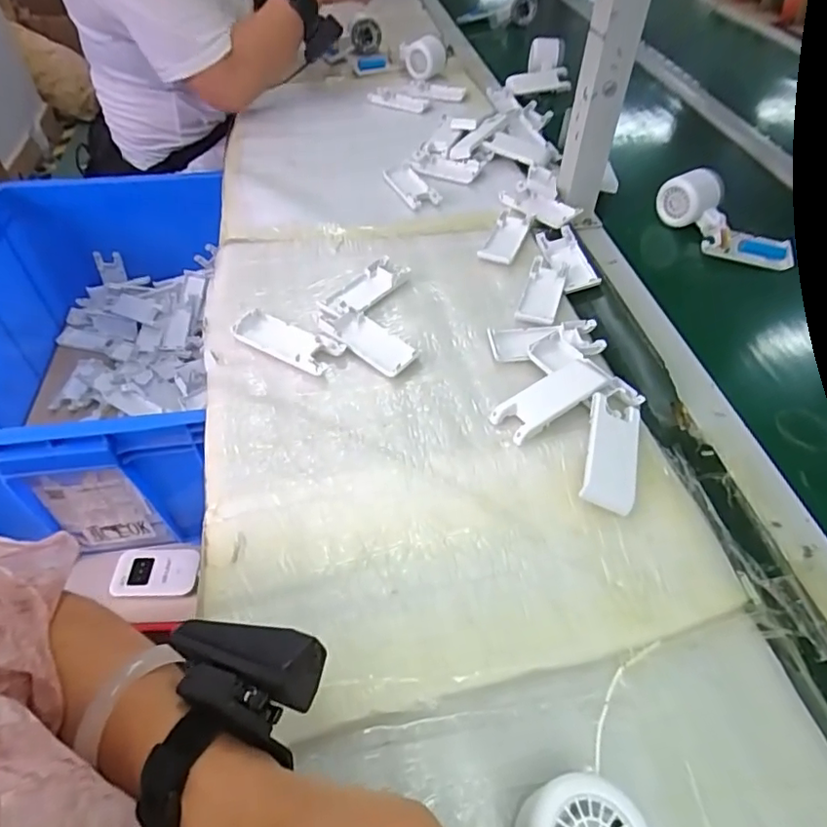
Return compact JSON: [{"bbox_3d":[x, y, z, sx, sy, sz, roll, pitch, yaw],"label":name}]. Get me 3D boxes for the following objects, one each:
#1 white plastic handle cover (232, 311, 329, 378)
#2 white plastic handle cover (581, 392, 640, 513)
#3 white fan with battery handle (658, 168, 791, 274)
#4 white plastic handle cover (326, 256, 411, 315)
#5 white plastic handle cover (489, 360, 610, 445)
[{"bbox_3d":[-0.121,-0.069,0.523,0.101,0.011,0.039,23,53,17],"label":"white plastic handle cover"},{"bbox_3d":[0.155,0.031,0.436,0.040,0.020,0.102,14,51,11],"label":"white plastic handle cover"},{"bbox_3d":[0.373,-0.232,0.663,0.085,0.054,0.150,-17,52,-15],"label":"white fan with battery handle"},{"bbox_3d":[-0.049,-0.131,0.582,0.039,0.012,0.104,28,54,21],"label":"white plastic handle cover"},{"bbox_3d":[0.116,-0.013,0.471,0.103,0.016,0.040,-27,55,-22],"label":"white plastic handle cover"}]

